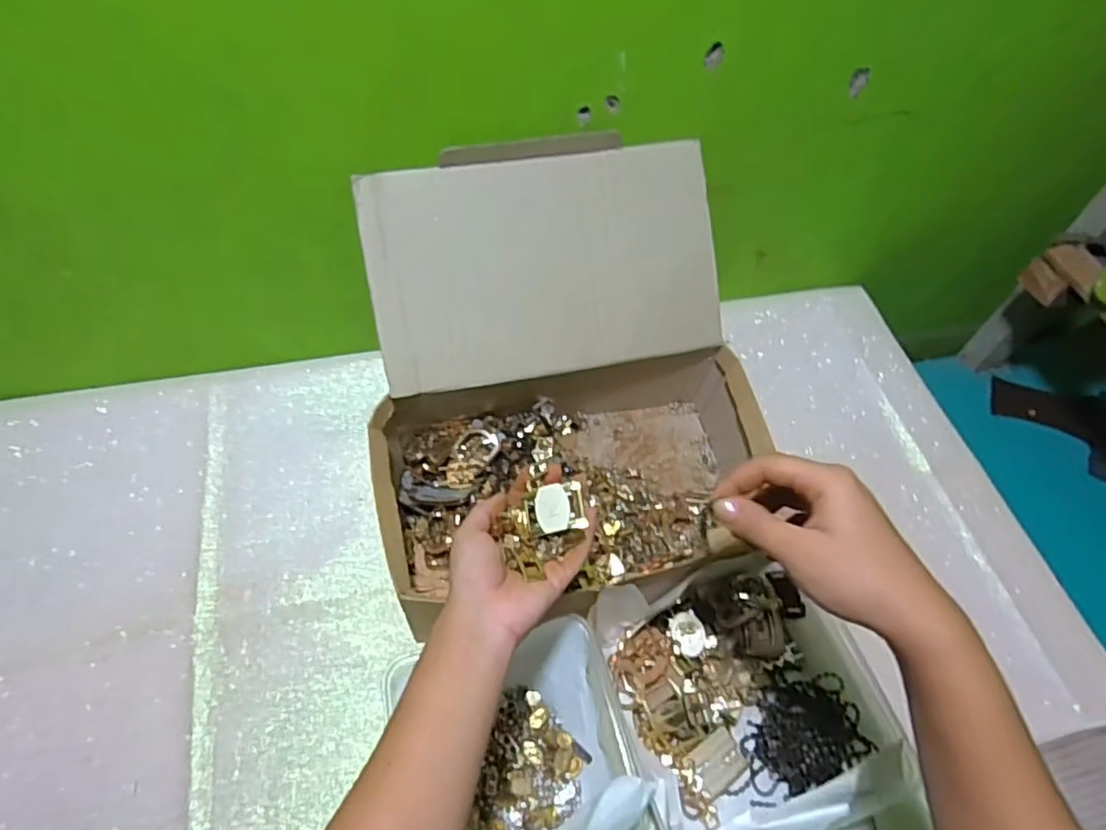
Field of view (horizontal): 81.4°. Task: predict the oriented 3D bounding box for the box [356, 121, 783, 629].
[{"bbox_3d":[0.009,-0.030,0.571,0.334,0.225,0.343,-9,57,-11],"label":"box"}]

